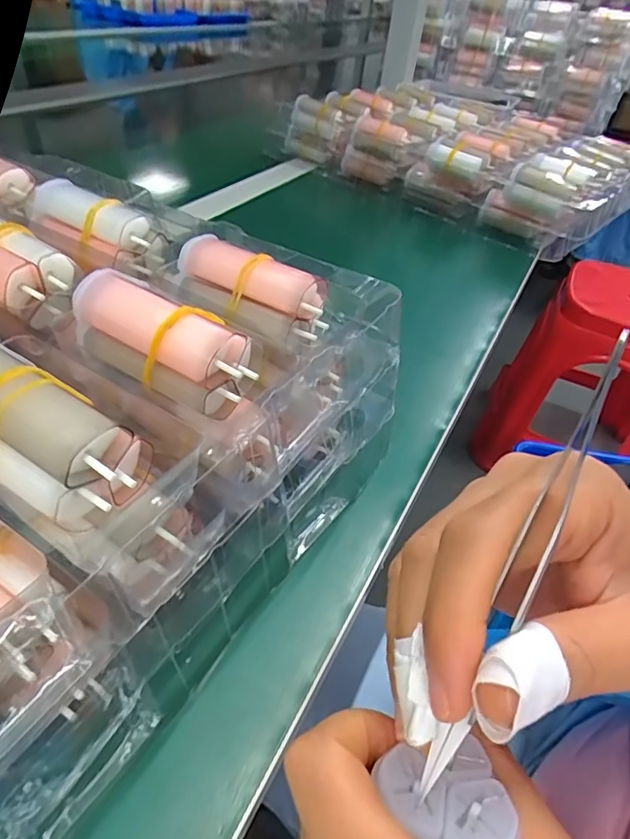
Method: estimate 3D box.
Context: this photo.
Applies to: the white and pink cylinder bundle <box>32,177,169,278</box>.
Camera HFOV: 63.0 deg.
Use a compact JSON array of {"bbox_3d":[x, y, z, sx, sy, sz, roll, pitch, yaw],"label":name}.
[{"bbox_3d":[-0.107,-0.094,0.253,0.068,0.028,0.030,22,45,16],"label":"white and pink cylinder bundle"}]

